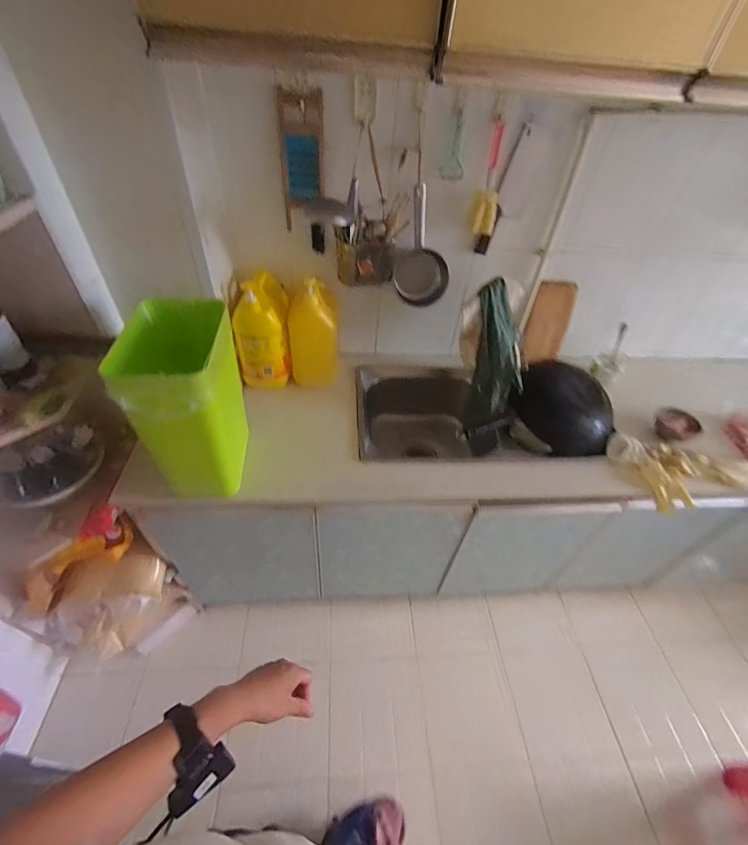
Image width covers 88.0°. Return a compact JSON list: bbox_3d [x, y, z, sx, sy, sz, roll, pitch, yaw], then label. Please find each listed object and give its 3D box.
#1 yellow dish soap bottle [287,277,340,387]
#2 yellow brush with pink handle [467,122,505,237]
[{"bbox_3d":[-0.161,-0.240,1.058,0.138,0.278,0.087,-1,44,-6],"label":"yellow dish soap bottle"},{"bbox_3d":[0.278,-0.570,0.920,0.060,0.220,0.049,9,44,5],"label":"yellow brush with pink handle"}]

